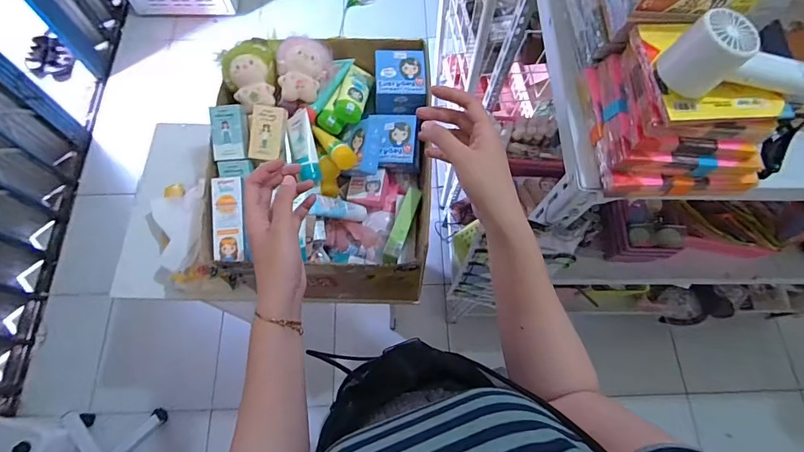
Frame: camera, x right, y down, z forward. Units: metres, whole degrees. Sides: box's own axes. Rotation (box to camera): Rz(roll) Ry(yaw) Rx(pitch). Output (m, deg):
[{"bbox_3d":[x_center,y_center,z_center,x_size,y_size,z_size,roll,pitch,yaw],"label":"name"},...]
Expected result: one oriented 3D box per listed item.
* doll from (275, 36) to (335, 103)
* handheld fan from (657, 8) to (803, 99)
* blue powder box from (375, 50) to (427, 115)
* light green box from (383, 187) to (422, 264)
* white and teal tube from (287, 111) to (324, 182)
[{"bbox_3d":[-0.158,-0.256,0.684,0.091,0.050,0.100,-8,69,-4],"label":"doll"},{"bbox_3d":[0.332,-0.158,0.393,0.155,0.063,0.051,-2,68,-2],"label":"handheld fan"},{"bbox_3d":[-0.004,-0.249,0.729,0.087,0.056,0.099,-1,68,-1],"label":"blue powder box"},{"bbox_3d":[0.001,-0.005,0.664,0.025,0.016,0.135,18,69,6],"label":"light green box"},{"bbox_3d":[-0.158,-0.128,0.678,0.038,0.030,0.112,-14,87,-7],"label":"white and teal tube"}]

